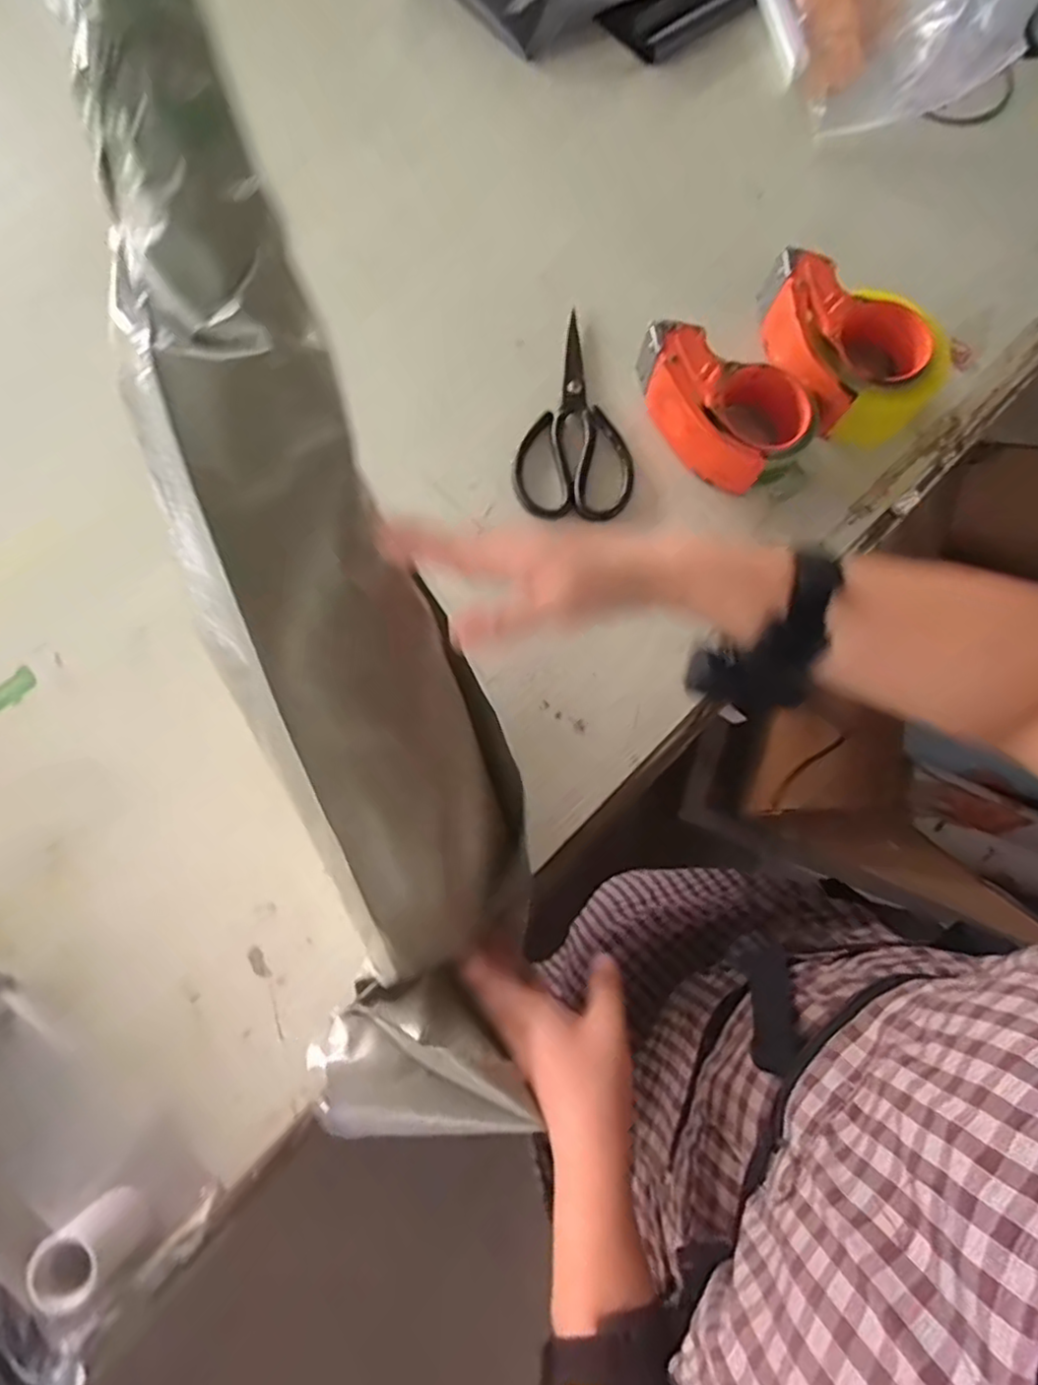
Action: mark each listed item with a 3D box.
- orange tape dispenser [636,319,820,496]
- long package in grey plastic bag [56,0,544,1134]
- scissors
[{"bbox_3d":[0.170,-0.247,0.585,0.165,0.058,0.100,32,76,7],"label":"orange tape dispenser"},{"bbox_3d":[-0.122,-0.070,0.403,0.150,0.100,0.653,-18,96,-7],"label":"long package in grey plastic bag"},{"bbox_3d":[0.056,-0.246,0.610,0.103,0.016,0.204,8,74,0],"label":"scissors"}]

